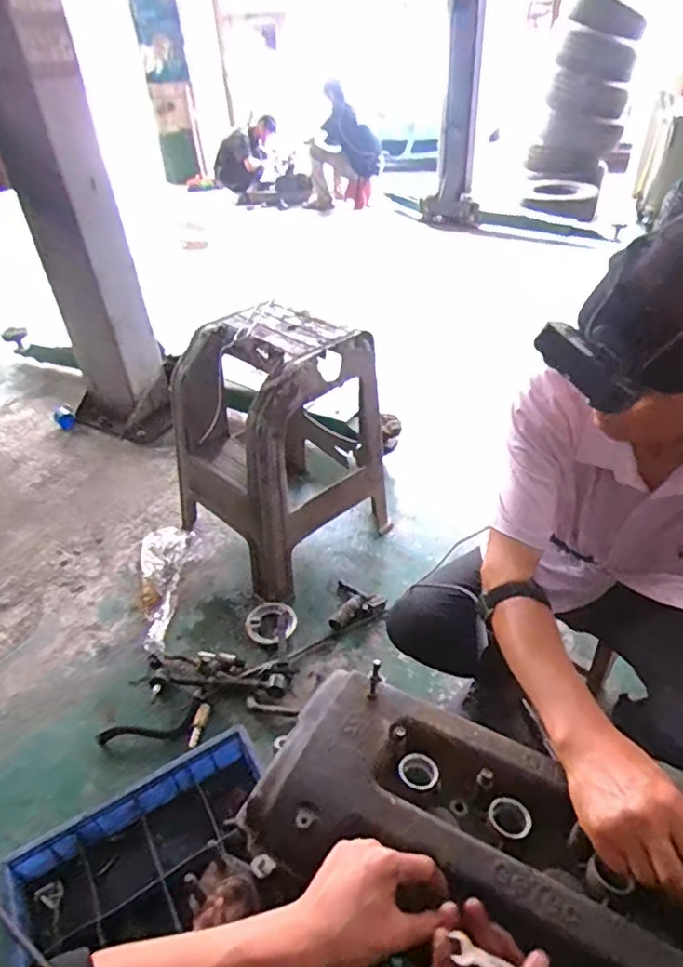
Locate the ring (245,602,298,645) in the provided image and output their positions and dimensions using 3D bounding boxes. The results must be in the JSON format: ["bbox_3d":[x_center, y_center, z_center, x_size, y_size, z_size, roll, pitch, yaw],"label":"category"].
[{"bbox_3d":[-0.165,0.328,1.354,0.112,0.017,0.113,-2,39,2],"label":"ring"}]

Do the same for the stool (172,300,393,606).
[{"bbox_3d":[-0.145,-0.097,1.420,0.430,0.556,0.361,-29,45,-28],"label":"stool"}]

